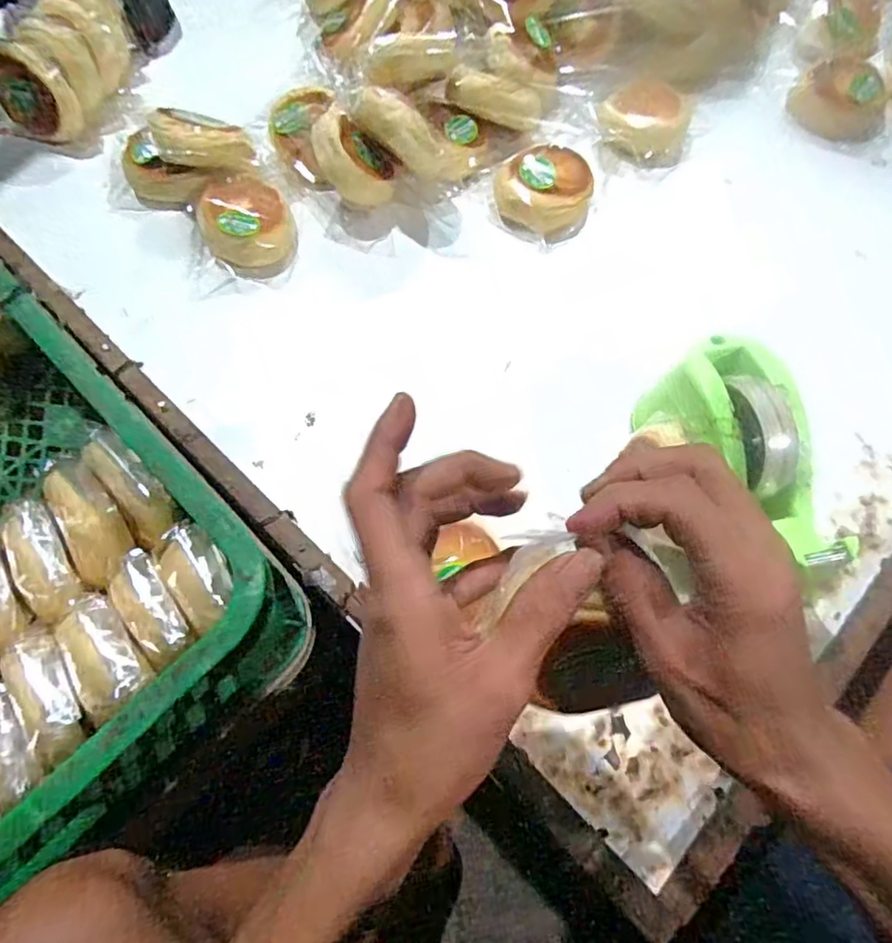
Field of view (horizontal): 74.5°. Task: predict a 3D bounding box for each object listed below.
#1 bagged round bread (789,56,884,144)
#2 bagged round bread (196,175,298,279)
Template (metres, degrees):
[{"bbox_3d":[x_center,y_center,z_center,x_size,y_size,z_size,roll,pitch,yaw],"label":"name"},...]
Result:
[{"bbox_3d":[0.438,-0.413,0.652,0.103,0.038,0.079,31,71,13],"label":"bagged round bread"},{"bbox_3d":[-0.194,-0.241,0.574,0.086,0.037,0.105,-17,68,-6],"label":"bagged round bread"}]

